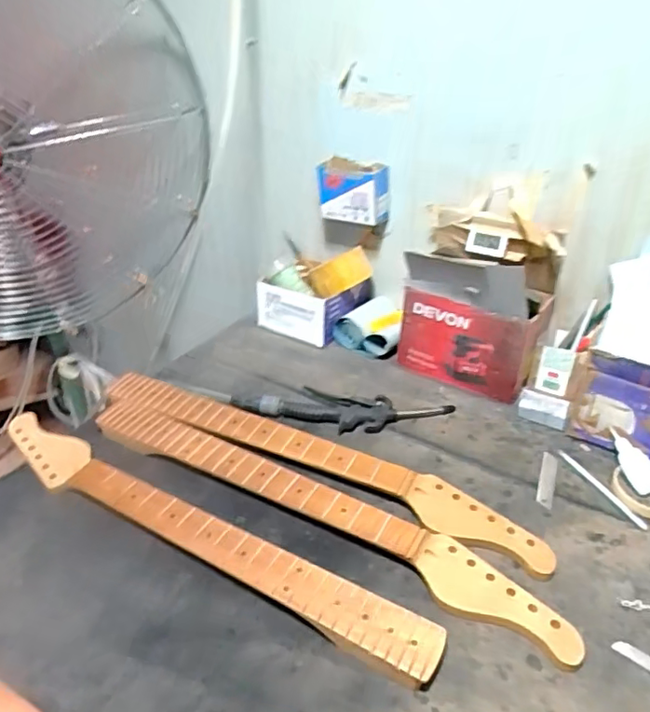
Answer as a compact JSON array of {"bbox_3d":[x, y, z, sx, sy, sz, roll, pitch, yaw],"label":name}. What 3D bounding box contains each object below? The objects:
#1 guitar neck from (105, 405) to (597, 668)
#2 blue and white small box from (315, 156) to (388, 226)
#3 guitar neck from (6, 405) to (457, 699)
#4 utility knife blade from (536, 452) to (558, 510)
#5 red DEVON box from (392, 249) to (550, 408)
[{"bbox_3d":[-0.029,0.172,0.690,0.648,0.032,0.074,18,39,25],"label":"guitar neck"},{"bbox_3d":[0.047,-0.272,0.943,0.117,0.091,0.049,16,38,23],"label":"blue and white small box"},{"bbox_3d":[-0.167,0.195,0.657,0.627,0.031,0.064,18,39,26],"label":"guitar neck"},{"bbox_3d":[0.289,0.159,0.733,0.020,0.004,0.098,13,37,19],"label":"utility knife blade"},{"bbox_3d":[0.224,-0.062,0.867,0.203,0.217,0.120,14,37,20],"label":"red DEVON box"}]

